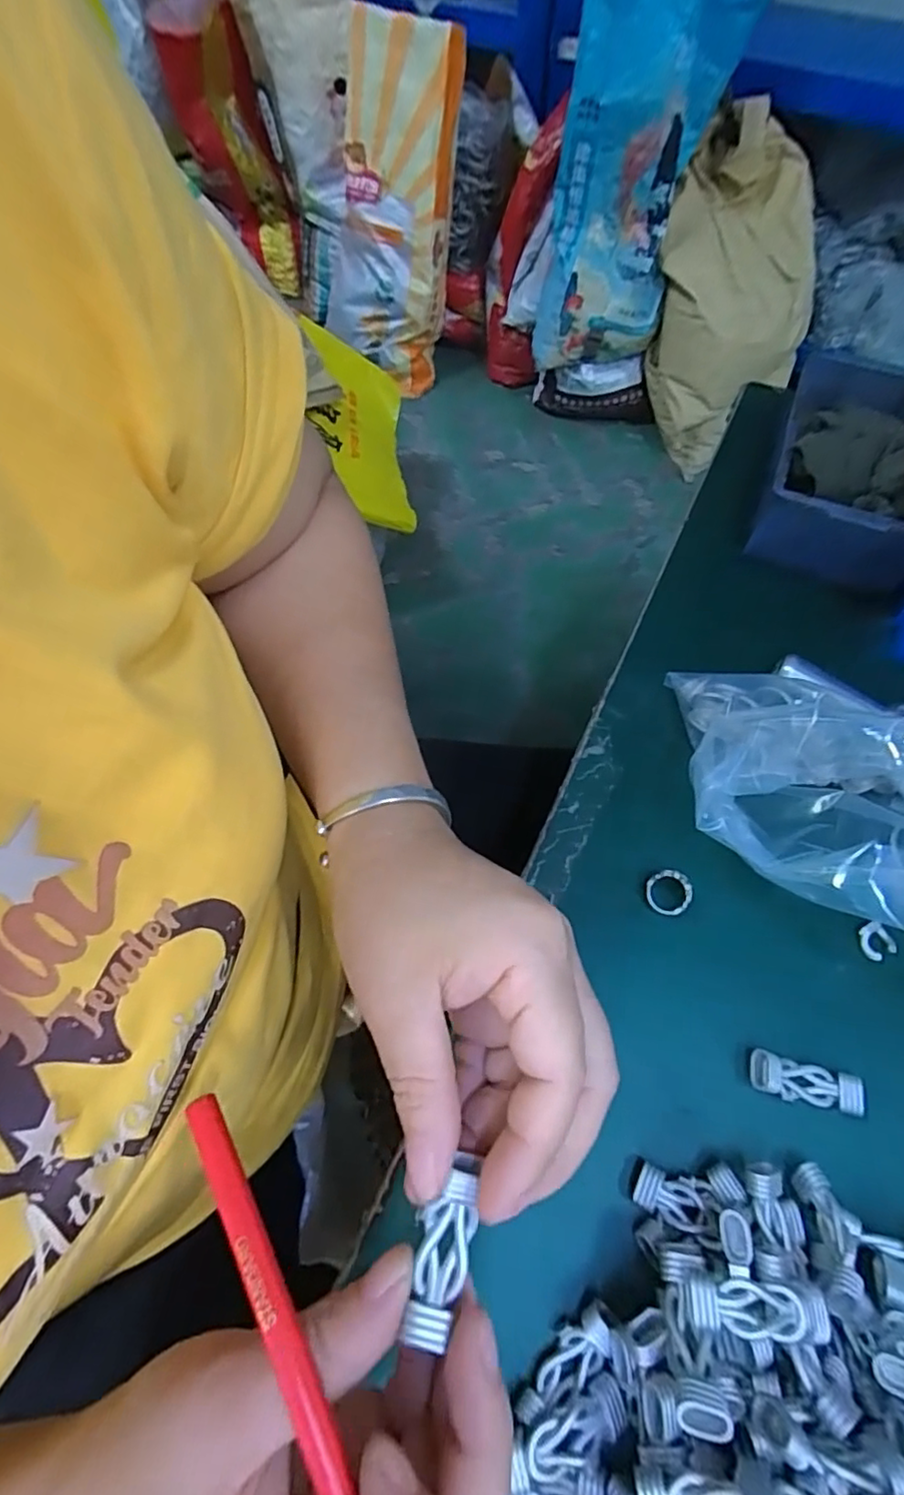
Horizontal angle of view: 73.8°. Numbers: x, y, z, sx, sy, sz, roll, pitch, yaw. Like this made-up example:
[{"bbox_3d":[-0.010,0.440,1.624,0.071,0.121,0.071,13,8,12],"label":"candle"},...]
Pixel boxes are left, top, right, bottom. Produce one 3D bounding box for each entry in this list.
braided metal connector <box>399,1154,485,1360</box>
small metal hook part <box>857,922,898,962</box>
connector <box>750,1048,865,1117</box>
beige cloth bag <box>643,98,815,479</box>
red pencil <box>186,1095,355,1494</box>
[{"bbox_3d":[-0.002,0.138,0.167,0.015,0.009,0.041,16,73,8],"label":"braided metal connector"},{"bbox_3d":[0.196,0.089,0.277,0.015,0.006,0.016,0,63,0],"label":"small metal hook part"},{"bbox_3d":[0.147,0.140,0.251,0.044,0.008,0.015,13,64,6],"label":"connector"},{"bbox_3d":[0.548,-0.904,1.250,0.182,0.487,0.348,-30,67,-14],"label":"beige cloth bag"},{"bbox_3d":[-0.030,0.167,0.141,0.009,0.009,0.167,-29,65,-14],"label":"red pencil"}]

